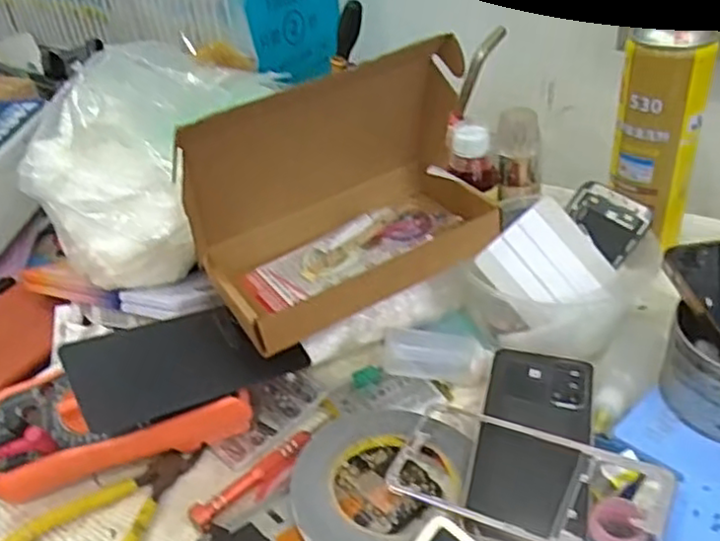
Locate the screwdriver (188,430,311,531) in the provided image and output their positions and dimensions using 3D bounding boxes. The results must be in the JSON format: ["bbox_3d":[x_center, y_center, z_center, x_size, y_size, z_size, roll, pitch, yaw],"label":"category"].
[{"bbox_3d":[-0.068,0.136,0.457,0.019,0.015,0.096,26,47,38],"label":"screwdriver"}]

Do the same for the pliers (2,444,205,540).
[{"bbox_3d":[-0.162,0.160,0.444,0.089,0.010,0.143,22,44,34],"label":"pliers"}]

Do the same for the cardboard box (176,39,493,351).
[{"bbox_3d":[-0.015,-0.061,0.494,0.209,0.147,0.118,-22,38,-20],"label":"cardboard box"}]

